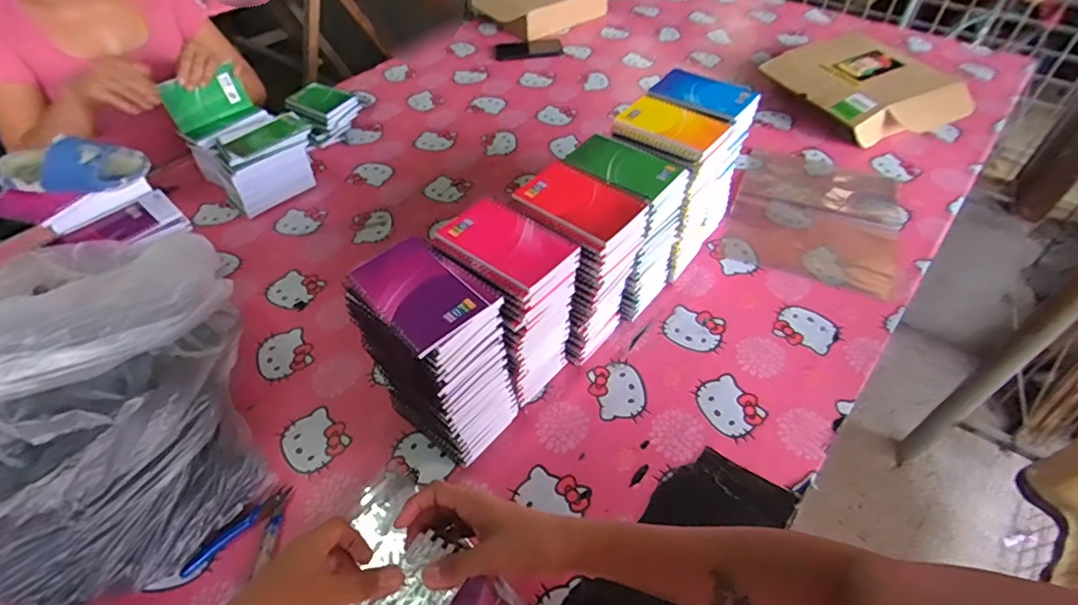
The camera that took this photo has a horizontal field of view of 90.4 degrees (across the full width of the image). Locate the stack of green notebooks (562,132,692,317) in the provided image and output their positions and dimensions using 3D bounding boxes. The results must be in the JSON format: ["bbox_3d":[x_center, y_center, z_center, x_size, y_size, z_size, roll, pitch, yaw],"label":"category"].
[{"bbox_3d":[0.105,-0.103,0.725,0.142,0.237,0.102,31,57,25],"label":"stack of green notebooks"}]

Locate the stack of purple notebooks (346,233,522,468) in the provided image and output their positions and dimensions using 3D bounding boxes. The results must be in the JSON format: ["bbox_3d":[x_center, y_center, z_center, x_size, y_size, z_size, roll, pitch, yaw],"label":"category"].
[{"bbox_3d":[-0.106,0.061,0.587,0.130,0.247,0.104,31,57,25],"label":"stack of purple notebooks"}]

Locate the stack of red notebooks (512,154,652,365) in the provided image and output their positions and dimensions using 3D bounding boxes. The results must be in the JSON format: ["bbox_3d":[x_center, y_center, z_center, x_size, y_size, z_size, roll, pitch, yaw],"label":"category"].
[{"bbox_3d":[0.048,-0.039,0.680,0.125,0.232,0.109,34,58,27],"label":"stack of red notebooks"}]

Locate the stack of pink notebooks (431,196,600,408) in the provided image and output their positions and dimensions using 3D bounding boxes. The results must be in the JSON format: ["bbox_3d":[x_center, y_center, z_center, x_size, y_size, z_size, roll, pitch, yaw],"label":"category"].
[{"bbox_3d":[-0.028,0.012,0.640,0.135,0.234,0.108,36,59,29],"label":"stack of pink notebooks"}]

